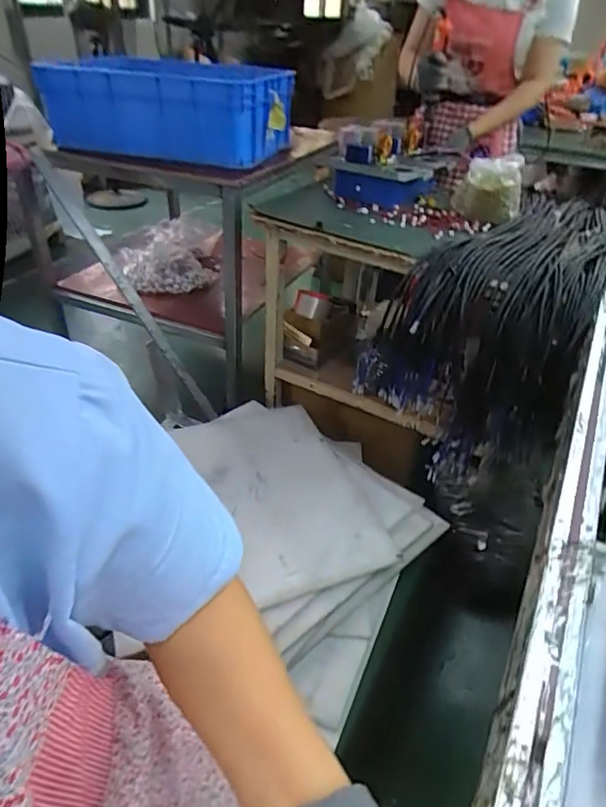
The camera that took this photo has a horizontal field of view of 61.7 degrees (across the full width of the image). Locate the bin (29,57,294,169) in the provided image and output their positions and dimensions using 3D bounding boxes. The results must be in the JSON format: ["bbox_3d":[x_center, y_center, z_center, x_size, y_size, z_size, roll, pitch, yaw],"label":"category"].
[{"bbox_3d":[-0.335,-0.740,1.283,0.538,0.185,0.273,12,38,12],"label":"bin"}]

